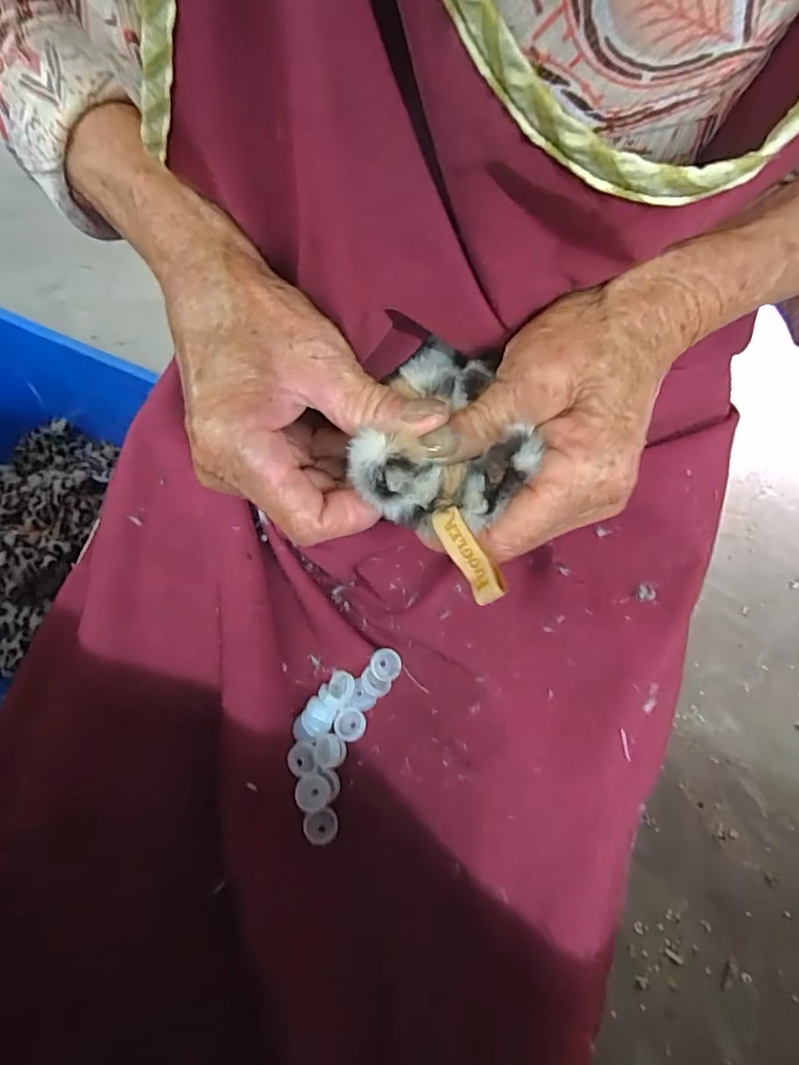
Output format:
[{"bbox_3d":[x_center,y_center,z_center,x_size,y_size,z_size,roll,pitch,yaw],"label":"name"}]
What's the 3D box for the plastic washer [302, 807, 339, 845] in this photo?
[{"bbox_3d":[-0.039,0.147,0.262,0.017,0.005,0.015,0,59,-2],"label":"plastic washer"}]

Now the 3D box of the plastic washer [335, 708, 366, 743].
[{"bbox_3d":[-0.027,0.105,0.285,0.017,0.006,0.016,1,59,-2],"label":"plastic washer"}]

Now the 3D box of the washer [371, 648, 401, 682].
[{"bbox_3d":[-0.007,0.073,0.290,0.016,0.005,0.018,7,91,-7],"label":"washer"}]

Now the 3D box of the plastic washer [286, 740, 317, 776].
[{"bbox_3d":[-0.051,0.118,0.274,0.014,0.006,0.017,-9,59,-8],"label":"plastic washer"}]

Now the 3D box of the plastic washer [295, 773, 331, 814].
[{"bbox_3d":[-0.043,0.131,0.264,0.017,0.005,0.017,1,59,-2],"label":"plastic washer"}]

